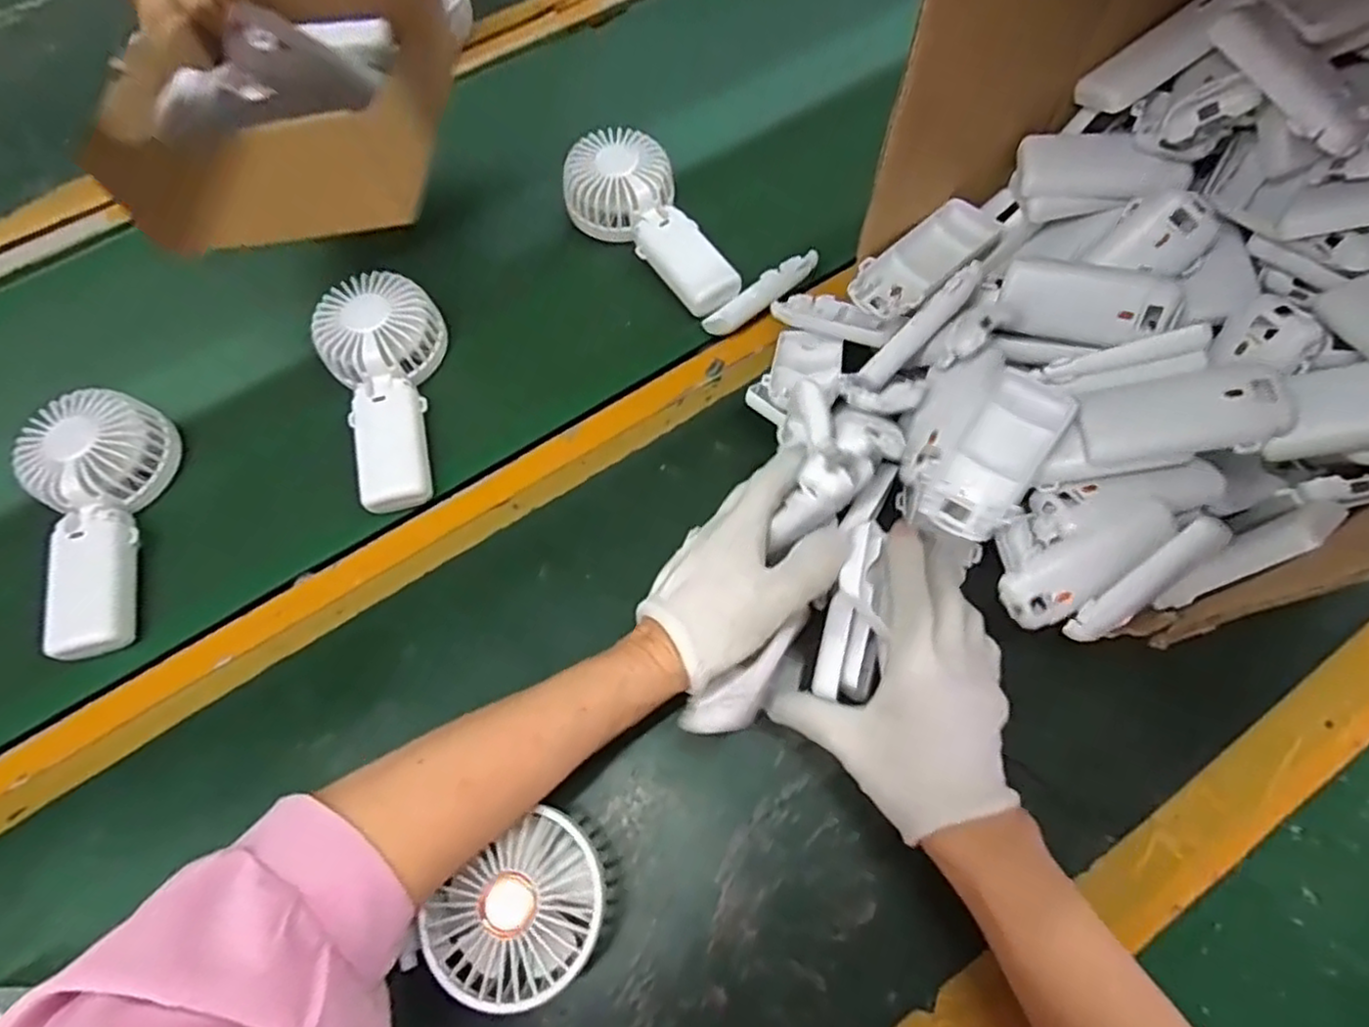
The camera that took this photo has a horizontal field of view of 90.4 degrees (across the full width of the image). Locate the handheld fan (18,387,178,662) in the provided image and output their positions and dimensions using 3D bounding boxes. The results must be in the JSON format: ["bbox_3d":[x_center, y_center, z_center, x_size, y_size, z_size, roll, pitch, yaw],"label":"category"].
[{"bbox_3d":[-0.401,0.005,0.450,0.082,0.041,0.181,-6,67,0],"label":"handheld fan"}]

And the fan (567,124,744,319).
[{"bbox_3d":[-0.029,-0.227,0.531,0.085,0.044,0.169,-28,68,-9],"label":"fan"}]

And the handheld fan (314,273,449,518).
[{"bbox_3d":[-0.209,-0.089,0.482,0.087,0.038,0.178,-19,67,-6],"label":"handheld fan"}]

